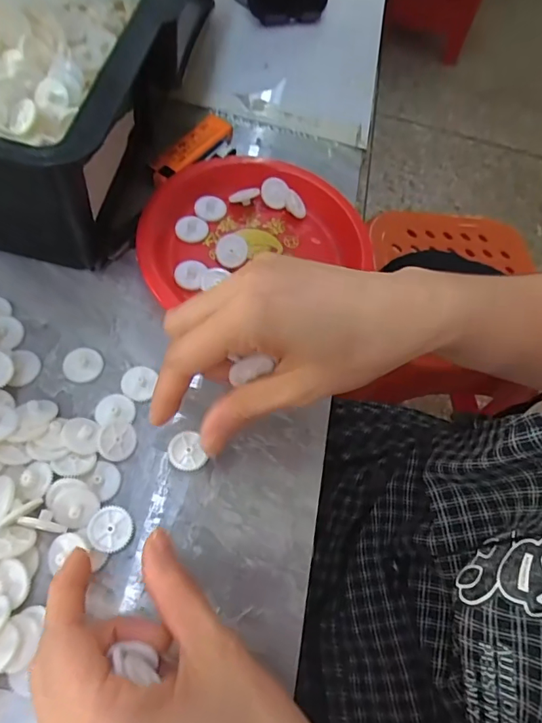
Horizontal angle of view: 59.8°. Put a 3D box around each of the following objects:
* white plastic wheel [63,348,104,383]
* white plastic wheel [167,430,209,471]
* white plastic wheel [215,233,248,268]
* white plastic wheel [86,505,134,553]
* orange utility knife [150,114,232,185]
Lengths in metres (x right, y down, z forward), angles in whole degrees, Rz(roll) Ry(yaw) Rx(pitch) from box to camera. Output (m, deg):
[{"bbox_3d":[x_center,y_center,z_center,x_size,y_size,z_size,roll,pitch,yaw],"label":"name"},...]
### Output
[{"bbox_3d":[-0.110,0.001,0.275,0.021,0.004,0.021,4,64,-8],"label":"white plastic wheel"},{"bbox_3d":[-0.047,0.049,0.258,0.019,0.006,0.021,-20,63,-14],"label":"white plastic wheel"},{"bbox_3d":[-0.027,-0.076,0.318,0.022,0.005,0.019,-32,94,1],"label":"white plastic wheel"},{"bbox_3d":[-0.080,0.084,0.237,0.021,0.006,0.021,4,64,-8],"label":"white plastic wheel"},{"bbox_3d":[-0.060,-0.158,0.351,0.024,0.009,0.077,39,64,9],"label":"orange utility knife"}]

